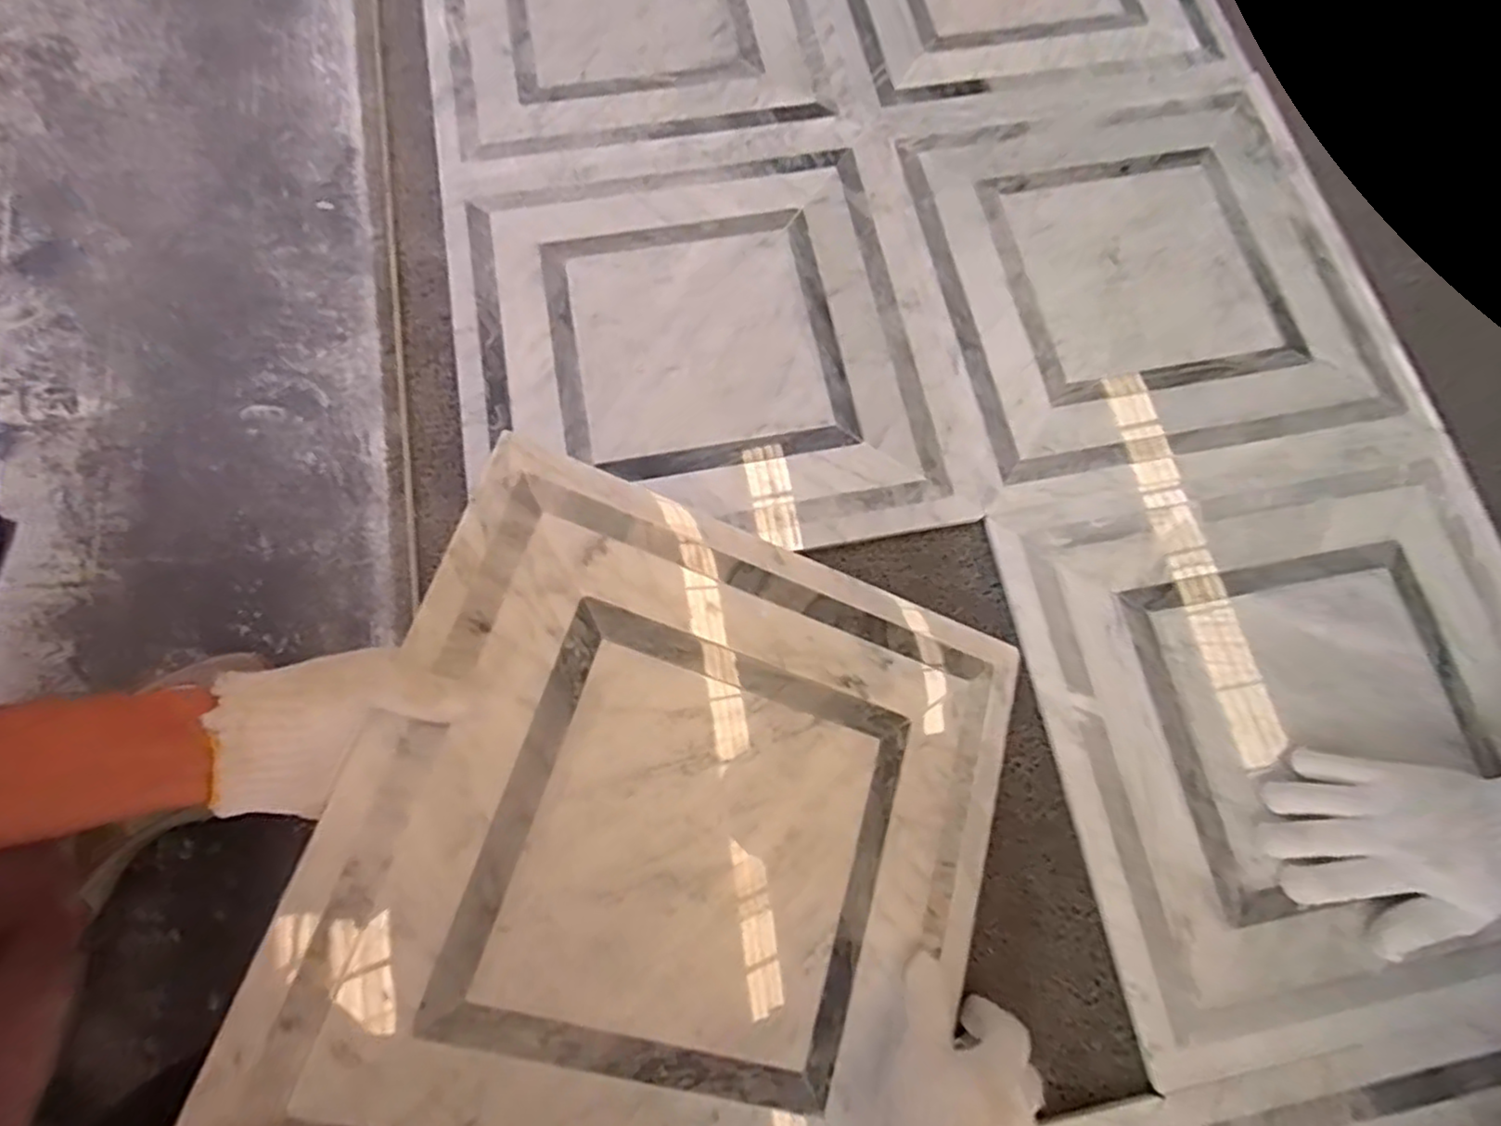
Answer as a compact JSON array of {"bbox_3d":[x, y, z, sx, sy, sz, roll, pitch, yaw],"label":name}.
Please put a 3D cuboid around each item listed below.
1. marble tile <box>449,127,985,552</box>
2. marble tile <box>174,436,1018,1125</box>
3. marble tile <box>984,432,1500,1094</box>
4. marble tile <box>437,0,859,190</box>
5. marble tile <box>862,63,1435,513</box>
[{"bbox_3d":[-0.047,-0.192,0.602,0.384,0.015,0.388,-10,74,-5],"label":"marble tile"},{"bbox_3d":[-0.027,0.171,0.424,0.396,0.011,0.389,23,70,-15],"label":"marble tile"},{"bbox_3d":[0.417,0.117,0.517,0.385,0.015,0.395,-10,74,-5],"label":"marble tile"},{"bbox_3d":[-0.125,-0.574,0.715,0.371,0.015,0.407,-11,74,-5],"label":"marble tile"},{"bbox_3d":[0.348,-0.267,0.641,0.404,0.018,0.398,-11,74,-5],"label":"marble tile"}]

